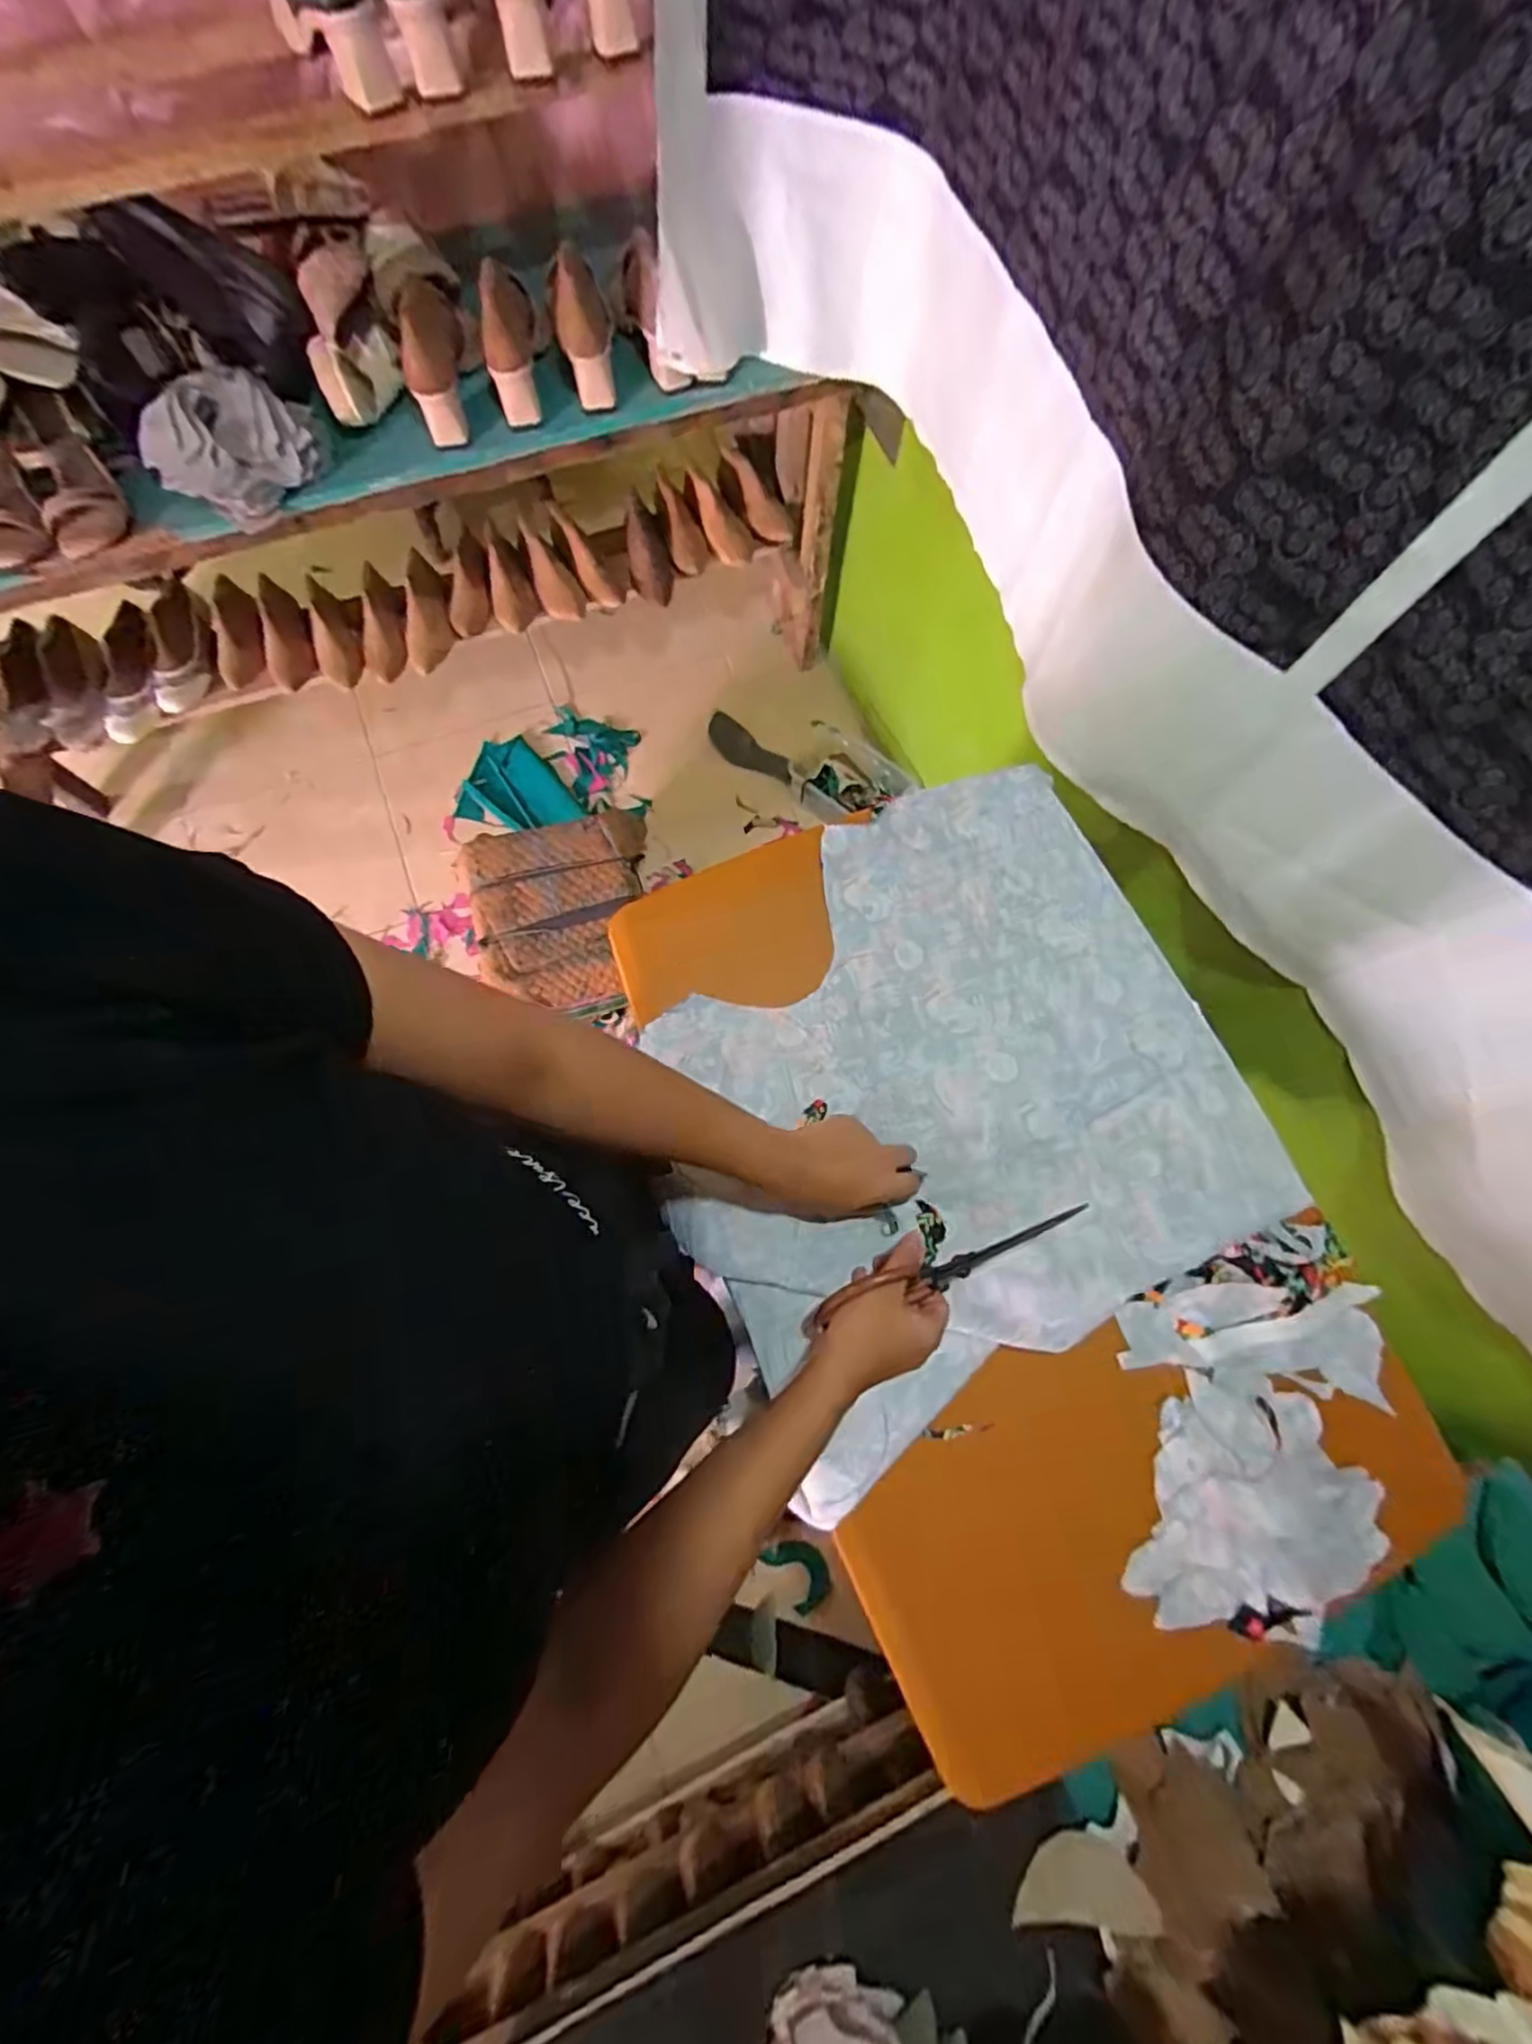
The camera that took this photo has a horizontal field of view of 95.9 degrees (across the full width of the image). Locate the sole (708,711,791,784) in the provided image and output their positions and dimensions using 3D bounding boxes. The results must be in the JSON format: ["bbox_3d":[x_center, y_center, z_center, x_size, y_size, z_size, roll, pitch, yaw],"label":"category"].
[{"bbox_3d":[-0.036,-0.572,1.471,0.217,0.038,0.081,41,78,9],"label":"sole"}]

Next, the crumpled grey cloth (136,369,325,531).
[{"bbox_3d":[-0.668,-0.725,0.871,0.193,0.070,0.164,-42,80,-11],"label":"crumpled grey cloth"}]

